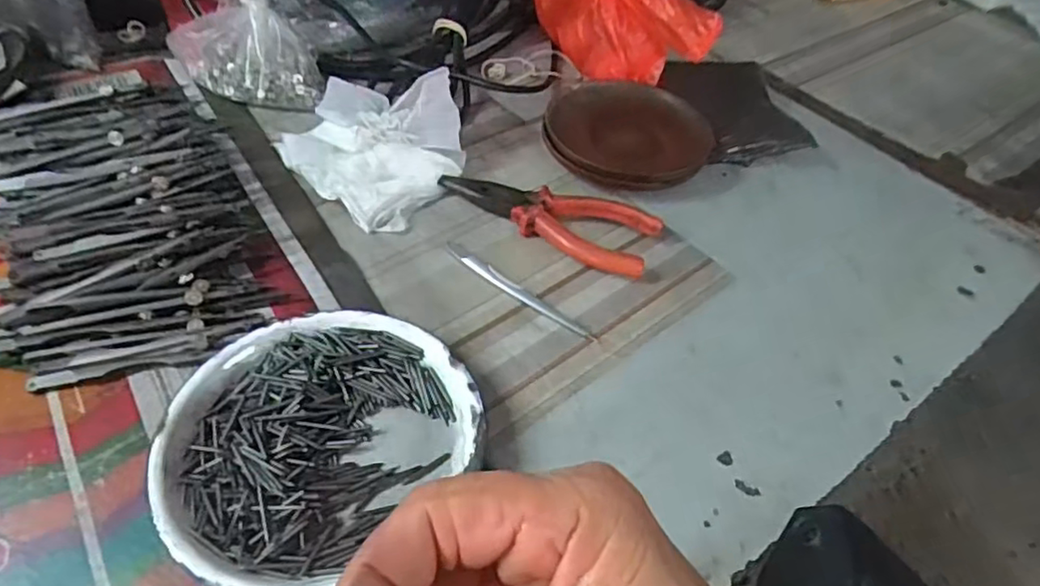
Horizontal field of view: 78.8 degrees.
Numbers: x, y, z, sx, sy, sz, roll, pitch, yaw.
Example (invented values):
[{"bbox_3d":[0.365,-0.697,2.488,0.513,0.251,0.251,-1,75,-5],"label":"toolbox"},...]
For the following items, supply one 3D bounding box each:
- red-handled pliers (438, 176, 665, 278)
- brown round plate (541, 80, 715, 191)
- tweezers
[{"bbox_3d":[0.018,-0.050,0.395,0.134,0.017,0.046,25,49,15],"label":"red-handled pliers"},{"bbox_3d":[0.074,-0.111,0.442,0.112,0.022,0.097,23,62,18],"label":"brown round plate"},{"bbox_3d":[-0.003,-0.002,0.356,0.102,0.004,0.010,33,52,22],"label":"tweezers"}]

